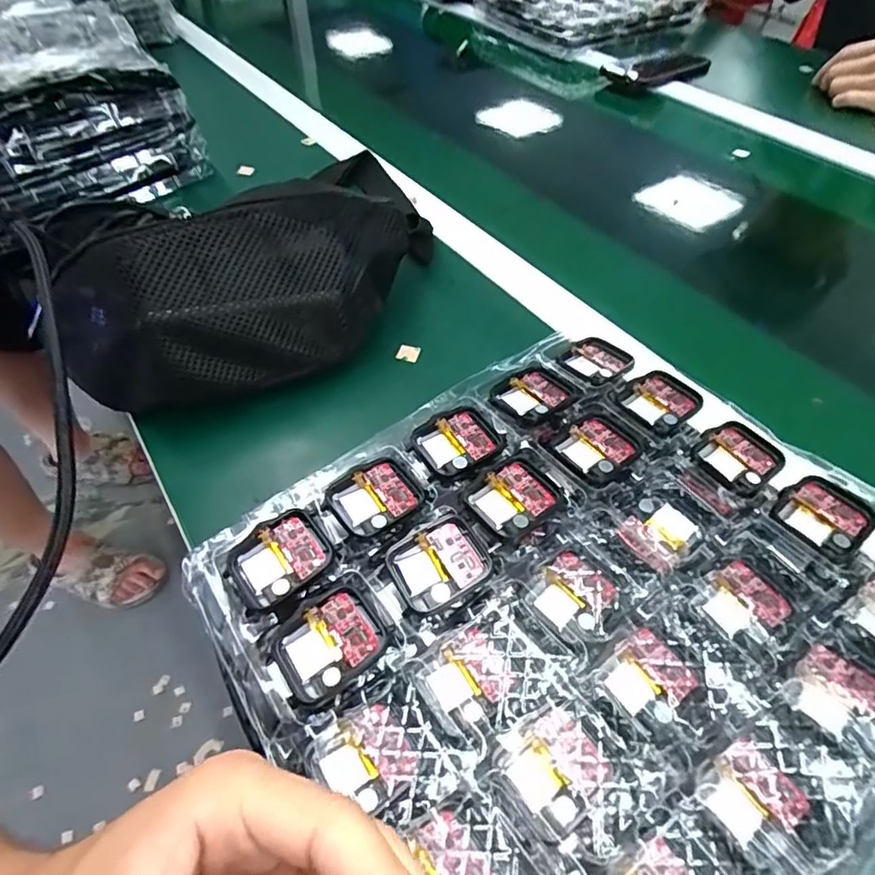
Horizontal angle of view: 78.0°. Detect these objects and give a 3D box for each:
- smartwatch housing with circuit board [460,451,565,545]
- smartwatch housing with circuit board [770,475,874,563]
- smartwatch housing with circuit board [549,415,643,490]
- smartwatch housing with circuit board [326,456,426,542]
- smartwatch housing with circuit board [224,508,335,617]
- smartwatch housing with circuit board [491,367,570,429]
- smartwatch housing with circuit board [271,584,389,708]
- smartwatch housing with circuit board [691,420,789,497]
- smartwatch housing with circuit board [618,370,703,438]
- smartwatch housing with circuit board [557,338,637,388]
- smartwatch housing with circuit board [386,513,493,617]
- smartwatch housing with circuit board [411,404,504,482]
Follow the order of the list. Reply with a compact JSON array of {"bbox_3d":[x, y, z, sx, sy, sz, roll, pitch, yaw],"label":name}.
[{"bbox_3d":[0.039,0.029,0.268,0.047,0.007,0.038,-32,58,-23],"label":"smartwatch housing with circuit board"},{"bbox_3d":[0.191,0.037,0.266,0.041,0.007,0.037,-33,58,-23],"label":"smartwatch housing with circuit board"},{"bbox_3d":[0.086,0.006,0.291,0.044,0.005,0.037,-35,59,-24],"label":"smartwatch housing with circuit board"},{"bbox_3d":[-0.031,0.031,0.273,0.042,0.010,0.036,-31,57,-22],"label":"smartwatch housing with circuit board"},{"bbox_3d":[-0.073,0.057,0.250,0.044,0.008,0.037,-32,57,-22],"label":"smartwatch housing with circuit board"},{"bbox_3d":[0.056,-0.025,0.315,0.045,0.008,0.037,-32,58,-23],"label":"smartwatch housing with circuit board"},{"bbox_3d":[-0.046,0.088,0.229,0.043,0.010,0.036,-29,56,-21],"label":"smartwatch housing with circuit board"},{"bbox_3d":[0.163,0.009,0.290,0.046,0.005,0.038,-33,58,-23],"label":"smartwatch housing with circuit board"},{"bbox_3d":[0.131,-0.022,0.315,0.045,0.006,0.038,-33,58,-23],"label":"smartwatch housing with circuit board"},{"bbox_3d":[0.101,-0.049,0.339,0.042,0.009,0.038,-29,56,-21],"label":"smartwatch housing with circuit board"},{"bbox_3d":[0.001,0.059,0.250,0.042,0.009,0.037,-25,55,-19],"label":"smartwatch housing with circuit board"},{"bbox_3d":[0.012,0.002,0.290,0.045,0.007,0.039,-28,56,-20],"label":"smartwatch housing with circuit board"}]

